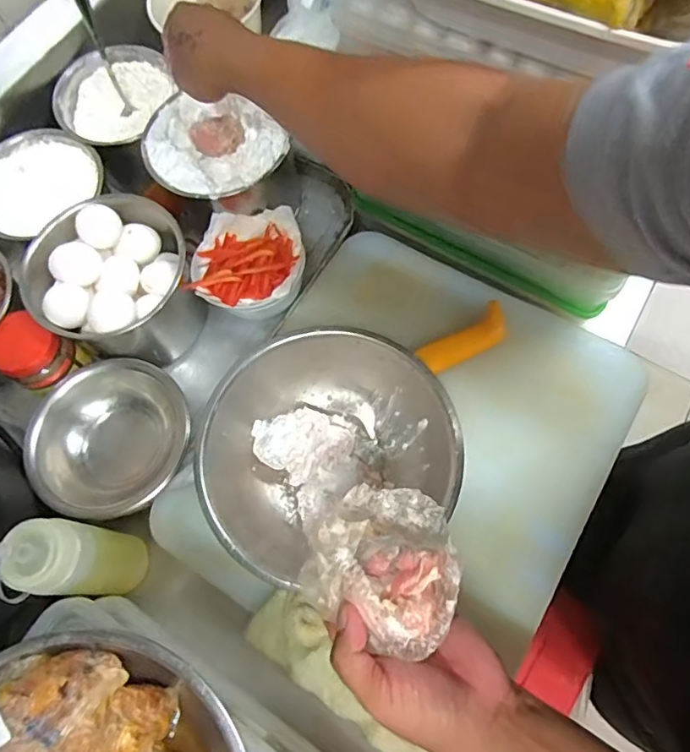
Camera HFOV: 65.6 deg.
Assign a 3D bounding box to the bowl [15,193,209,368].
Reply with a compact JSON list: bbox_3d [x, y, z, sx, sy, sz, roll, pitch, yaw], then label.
[{"bbox_3d":[-0.226,-0.090,0.541,0.143,0.119,0.146,-1,69,2],"label":"bowl"}]

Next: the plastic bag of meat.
[{"bbox_3d":[0.026,0.117,0.349,0.098,0.045,0.095,24,72,12],"label":"plastic bag of meat"}]

